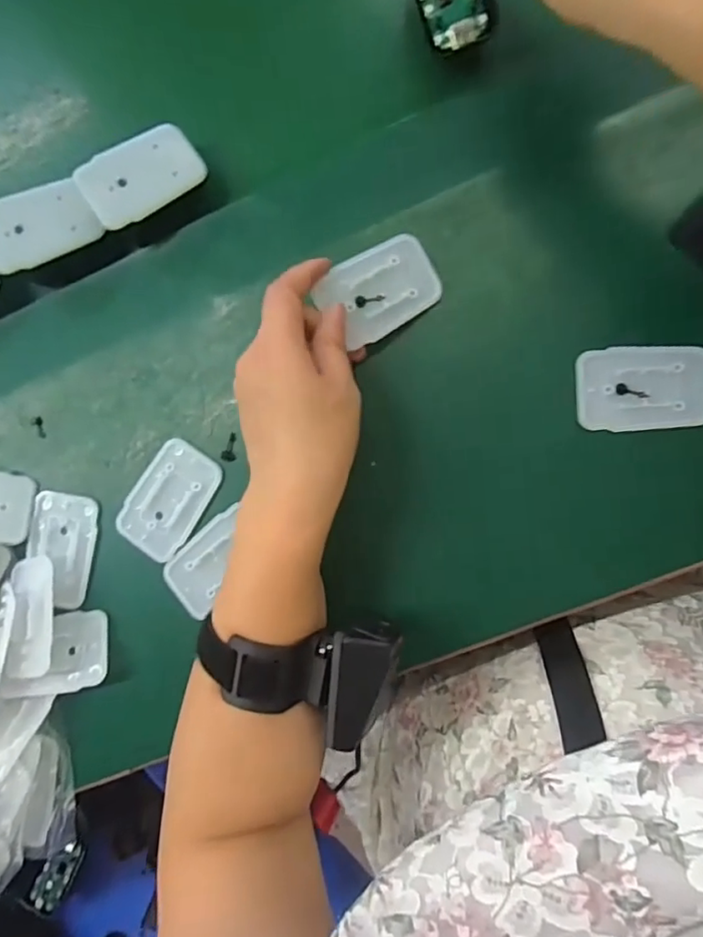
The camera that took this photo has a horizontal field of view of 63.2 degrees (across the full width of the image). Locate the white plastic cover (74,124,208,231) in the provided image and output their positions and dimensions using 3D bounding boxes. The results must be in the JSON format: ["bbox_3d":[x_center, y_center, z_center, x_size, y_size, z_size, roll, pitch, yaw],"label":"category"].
[{"bbox_3d":[-0.121,-0.170,0.331,0.068,0.006,0.040,-33,99,-10],"label":"white plastic cover"}]

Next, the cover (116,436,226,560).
[{"bbox_3d":[-0.111,0.018,0.347,0.045,0.004,0.069,32,94,9],"label":"cover"}]

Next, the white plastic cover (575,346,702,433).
[{"bbox_3d":[0.160,-0.044,0.313,0.070,0.007,0.045,-3,88,10],"label":"white plastic cover"}]

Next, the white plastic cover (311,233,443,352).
[{"bbox_3d":[0.016,-0.101,0.322,0.067,0.005,0.046,-31,99,-7],"label":"white plastic cover"}]

